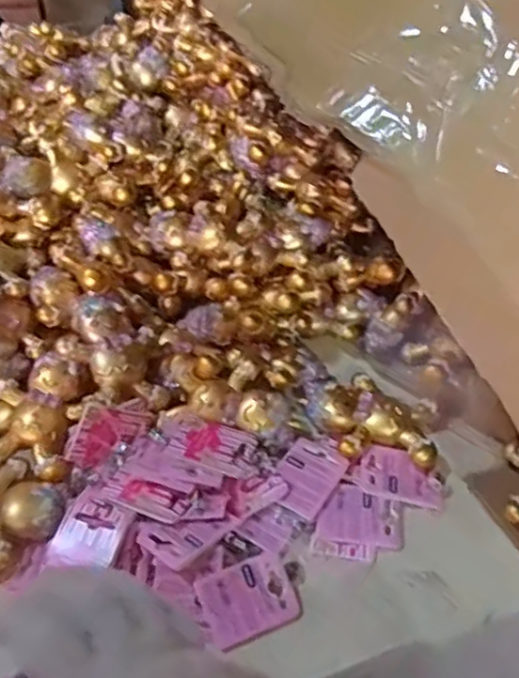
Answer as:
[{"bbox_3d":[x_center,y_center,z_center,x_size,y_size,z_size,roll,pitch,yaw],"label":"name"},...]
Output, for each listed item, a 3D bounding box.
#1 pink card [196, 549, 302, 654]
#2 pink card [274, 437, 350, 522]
[{"bbox_3d":[-0.007,0.176,0.435,0.062,0.010,0.047,-17,71,-17],"label":"pink card"},{"bbox_3d":[0.037,0.106,0.497,0.046,0.007,0.062,29,56,21],"label":"pink card"}]

